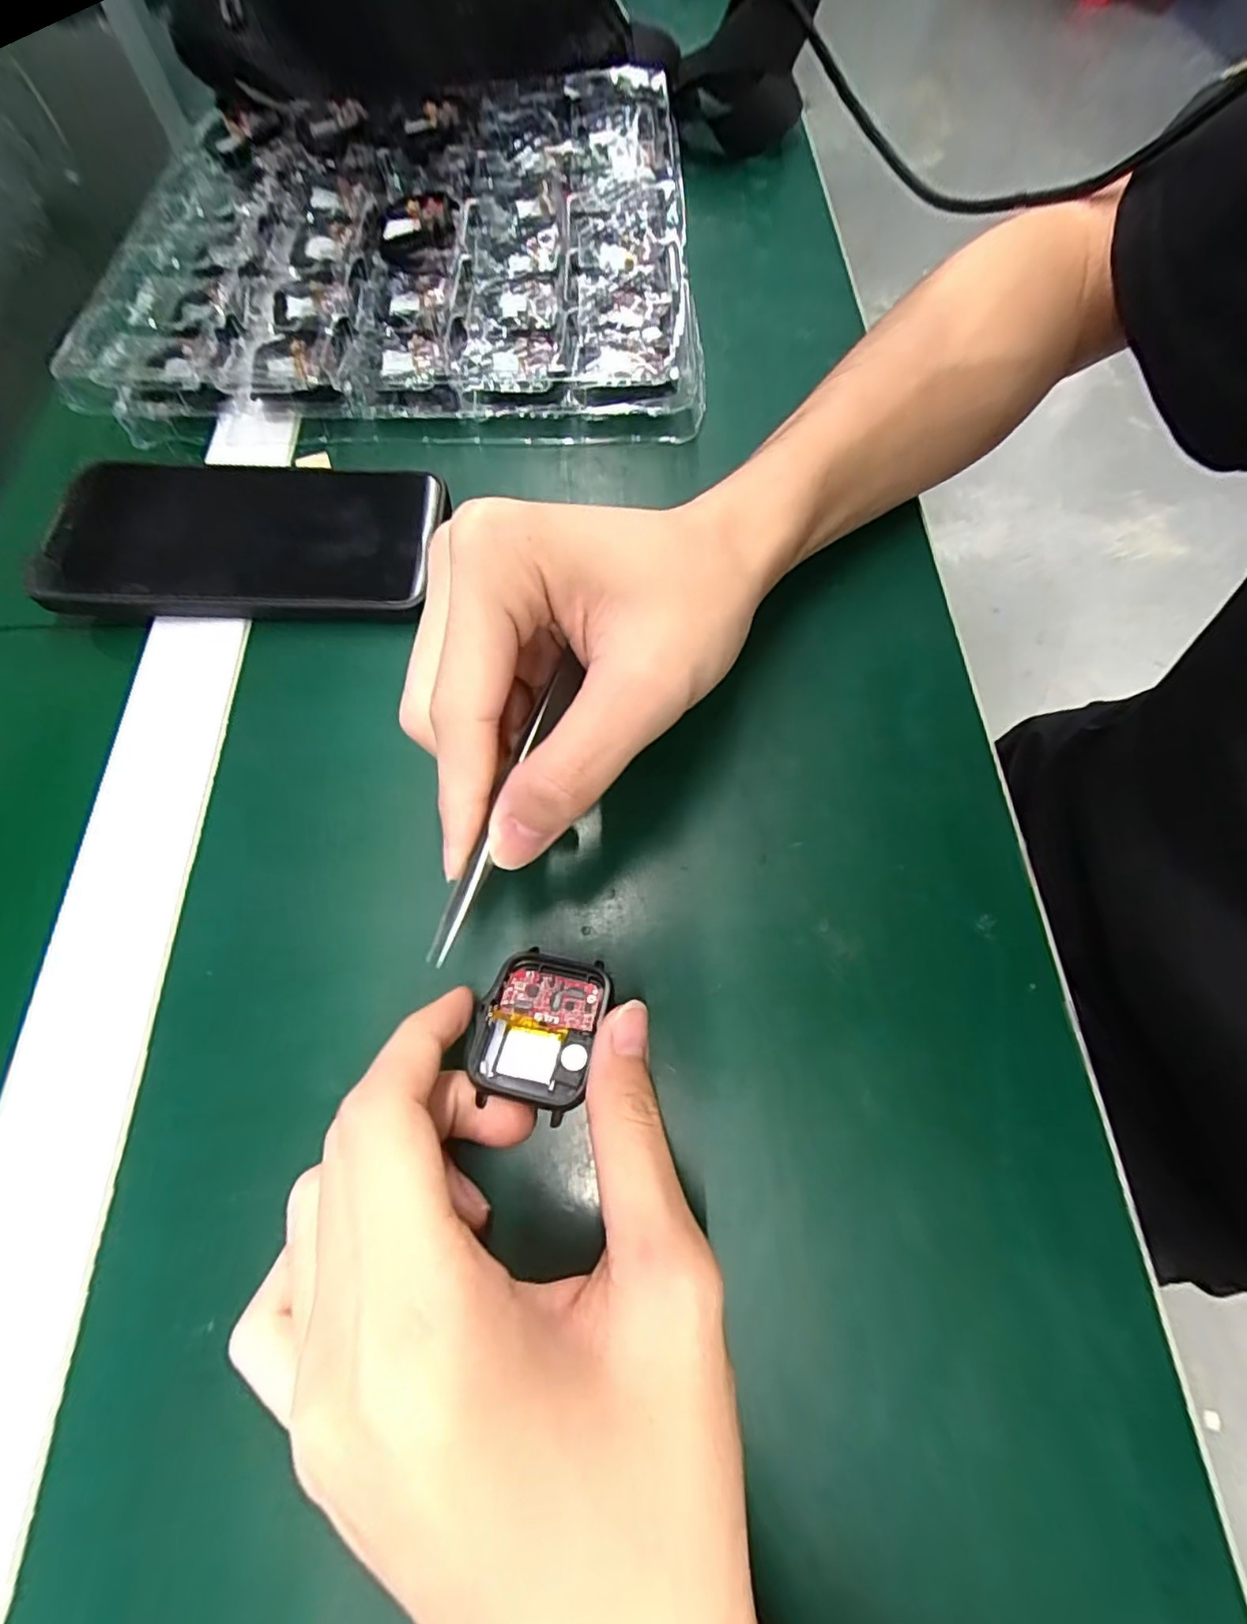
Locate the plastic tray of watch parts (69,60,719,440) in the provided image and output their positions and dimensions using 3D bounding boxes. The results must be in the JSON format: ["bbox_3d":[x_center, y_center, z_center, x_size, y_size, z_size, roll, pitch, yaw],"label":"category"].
[{"bbox_3d":[-0.114,-0.310,0.317,0.292,0.030,0.260,-2,68,0],"label":"plastic tray of watch parts"}]

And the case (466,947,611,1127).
[{"bbox_3d":[-0.026,0.067,0.185,0.036,0.011,0.045,12,50,10],"label":"case"}]

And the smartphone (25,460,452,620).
[{"bbox_3d":[-0.163,-0.119,0.254,0.159,0.013,0.079,-2,68,0],"label":"smartphone"}]

